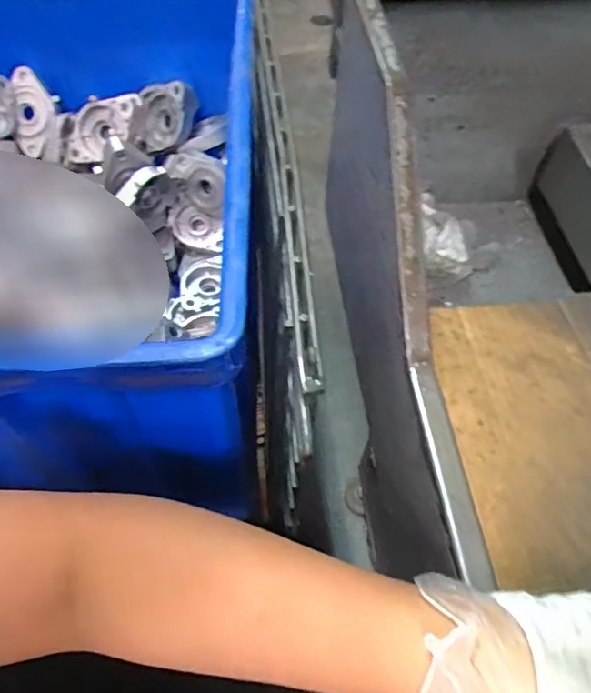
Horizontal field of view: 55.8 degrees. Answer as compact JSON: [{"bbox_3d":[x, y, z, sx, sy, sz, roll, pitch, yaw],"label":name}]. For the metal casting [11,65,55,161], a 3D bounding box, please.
[{"bbox_3d":[-0.305,-0.272,0.650,0.045,0.027,0.095,0,95,-4],"label":"metal casting"}]

